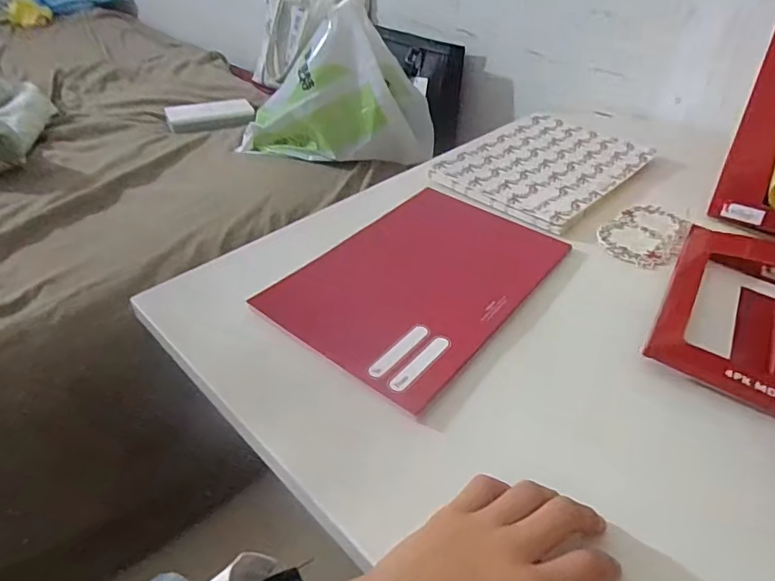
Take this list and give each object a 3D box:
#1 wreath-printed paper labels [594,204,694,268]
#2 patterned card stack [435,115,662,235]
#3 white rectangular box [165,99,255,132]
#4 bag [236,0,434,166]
[{"bbox_3d":[0.268,-0.061,0.517,0.073,0.004,0.126,32,47,31],"label":"wreath-printed paper labels"},{"bbox_3d":[0.192,-0.156,0.619,0.181,0.017,0.264,30,46,29],"label":"patterned card stack"},{"bbox_3d":[-0.352,-0.353,1.002,0.165,0.032,0.054,-16,43,-23],"label":"white rectangular box"},{"bbox_3d":[-0.084,-0.320,0.815,0.334,0.225,0.103,2,39,-2],"label":"bag"}]

